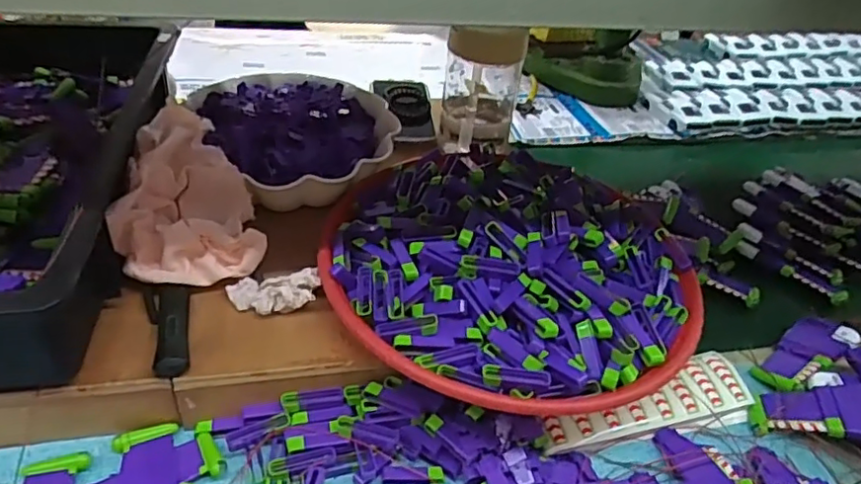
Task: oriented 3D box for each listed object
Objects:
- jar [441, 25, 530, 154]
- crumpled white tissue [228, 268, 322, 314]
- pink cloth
[{"bbox_3d":[0.055,-0.163,0.644,0.068,0.143,0.064,4,39,-3],"label":"jar"},{"bbox_3d":[-0.125,0.041,0.473,0.073,0.019,0.035,-7,39,6],"label":"crumpled white tissue"},{"bbox_3d":[-0.210,-0.044,0.503,0.106,0.068,0.162,-12,43,-21],"label":"pink cloth"}]

